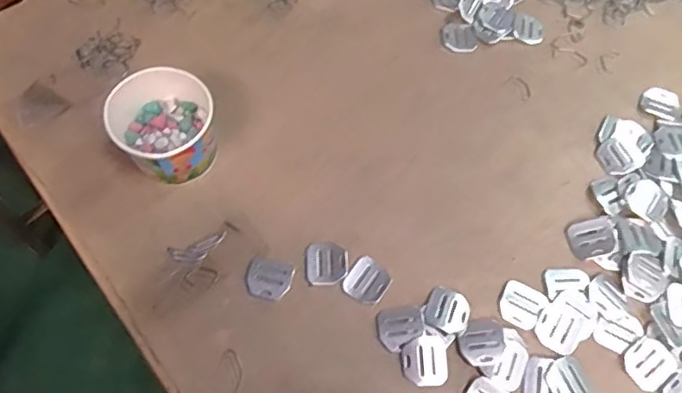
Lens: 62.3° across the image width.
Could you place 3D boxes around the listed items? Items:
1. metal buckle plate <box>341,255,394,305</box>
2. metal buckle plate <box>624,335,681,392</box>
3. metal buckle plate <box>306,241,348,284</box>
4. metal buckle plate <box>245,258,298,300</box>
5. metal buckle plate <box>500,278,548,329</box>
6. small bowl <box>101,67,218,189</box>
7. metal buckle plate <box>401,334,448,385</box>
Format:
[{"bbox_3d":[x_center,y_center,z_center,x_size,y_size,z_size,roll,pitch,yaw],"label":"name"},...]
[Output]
[{"bbox_3d":[0.024,0.077,0.512,0.037,0.004,0.038,39,69,15],"label":"metal buckle plate"},{"bbox_3d":[0.267,0.144,0.486,0.044,0.004,0.037,-33,70,-17],"label":"metal buckle plate"},{"bbox_3d":[-0.013,0.061,0.516,0.038,0.004,0.039,0,64,-3],"label":"metal buckle plate"},{"bbox_3d":[-0.064,0.074,0.507,0.040,0.004,0.036,15,65,4],"label":"metal buckle plate"},{"bbox_3d":[0.163,0.098,0.508,0.037,0.005,0.038,29,66,11],"label":"metal buckle plate"},{"bbox_3d":[-0.163,-0.062,0.531,0.091,0.070,0.090,1,64,-2],"label":"small bowl"},{"bbox_3d":[0.072,0.139,0.478,0.038,0.004,0.041,-1,65,-3],"label":"metal buckle plate"}]

